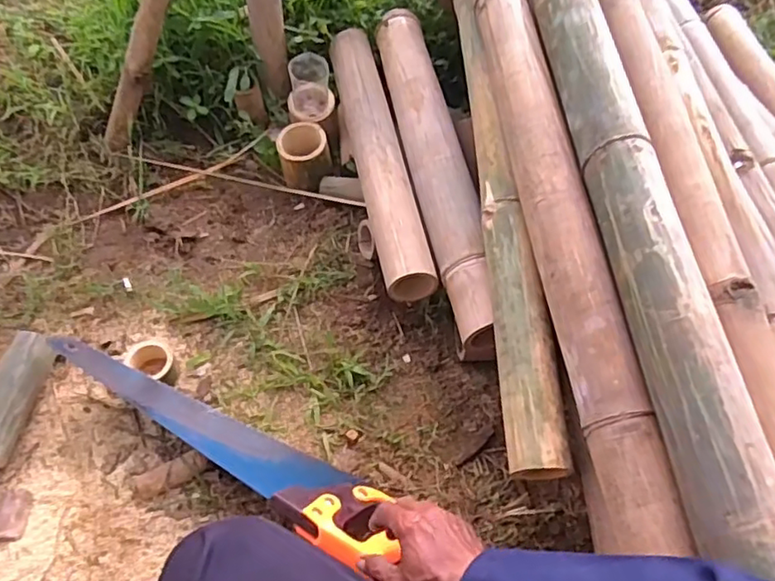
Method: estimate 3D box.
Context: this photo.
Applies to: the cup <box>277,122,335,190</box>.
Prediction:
[{"bbox_3d":[-0.135,-0.215,0.995,0.085,0.079,0.078,-10,56,-10],"label":"cup"}]

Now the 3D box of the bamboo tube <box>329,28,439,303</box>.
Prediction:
[{"bbox_3d":[-0.020,-0.224,0.935,0.077,0.070,0.521,-8,56,-9],"label":"bamboo tube"}]

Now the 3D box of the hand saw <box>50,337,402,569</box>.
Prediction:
[{"bbox_3d":[-0.195,0.178,0.742,0.477,0.028,0.121,27,13,18],"label":"hand saw"}]

